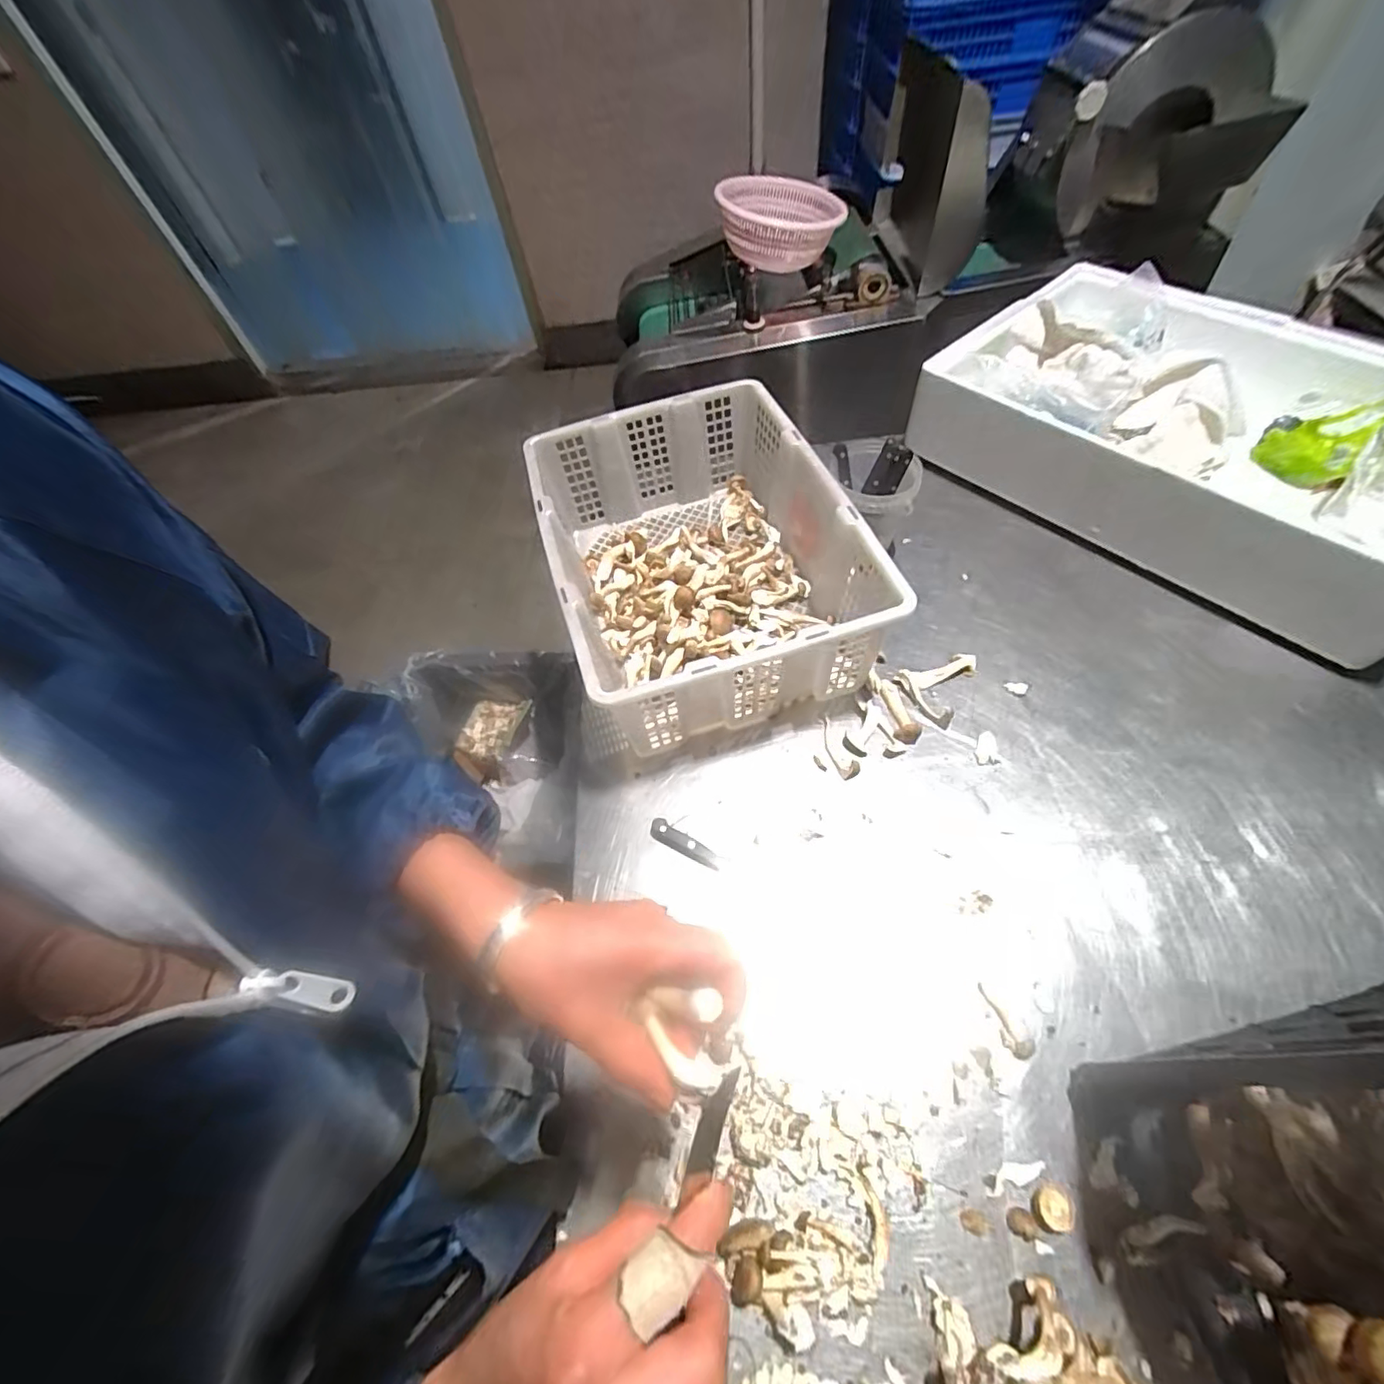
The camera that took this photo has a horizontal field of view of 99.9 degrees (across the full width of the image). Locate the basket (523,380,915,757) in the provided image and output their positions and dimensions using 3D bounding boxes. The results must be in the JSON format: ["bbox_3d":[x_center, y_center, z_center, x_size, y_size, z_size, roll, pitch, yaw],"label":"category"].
[{"bbox_3d":[0.008,-0.180,0.763,0.367,0.164,0.488,-19,57,-6],"label":"basket"}]

